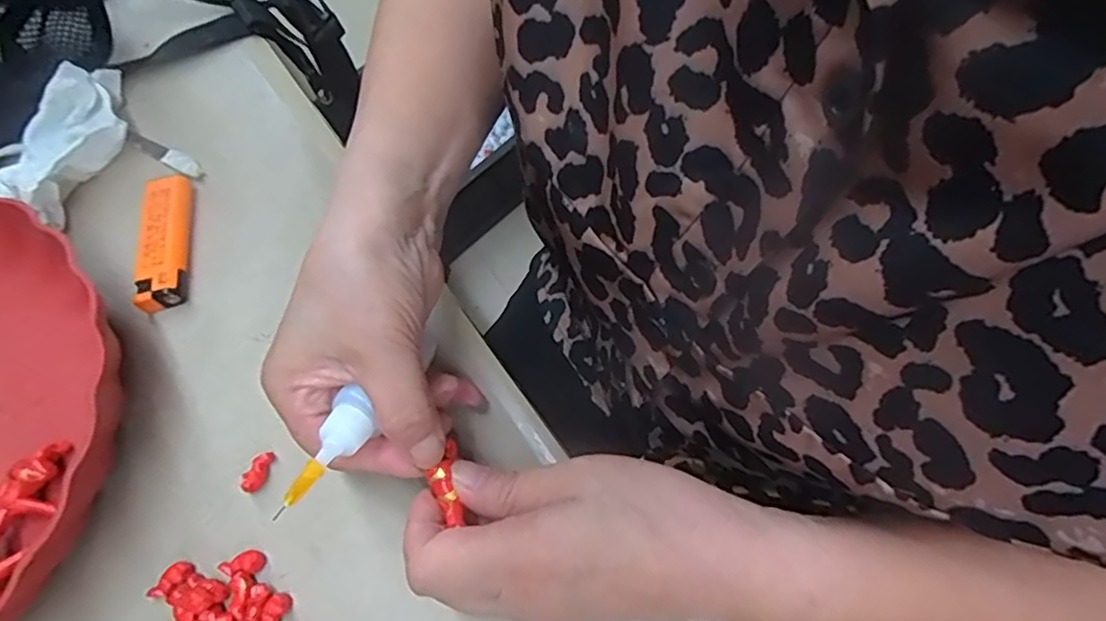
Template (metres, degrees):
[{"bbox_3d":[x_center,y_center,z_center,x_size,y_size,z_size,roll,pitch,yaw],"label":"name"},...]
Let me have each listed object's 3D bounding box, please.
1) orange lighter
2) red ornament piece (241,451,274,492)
[{"bbox_3d":[-0.209,-0.039,0.333,0.025,0.011,0.081,-15,65,-2],"label":"orange lighter"},{"bbox_3d":[-0.134,0.073,0.280,0.009,0.005,0.019,13,67,11],"label":"red ornament piece"}]

